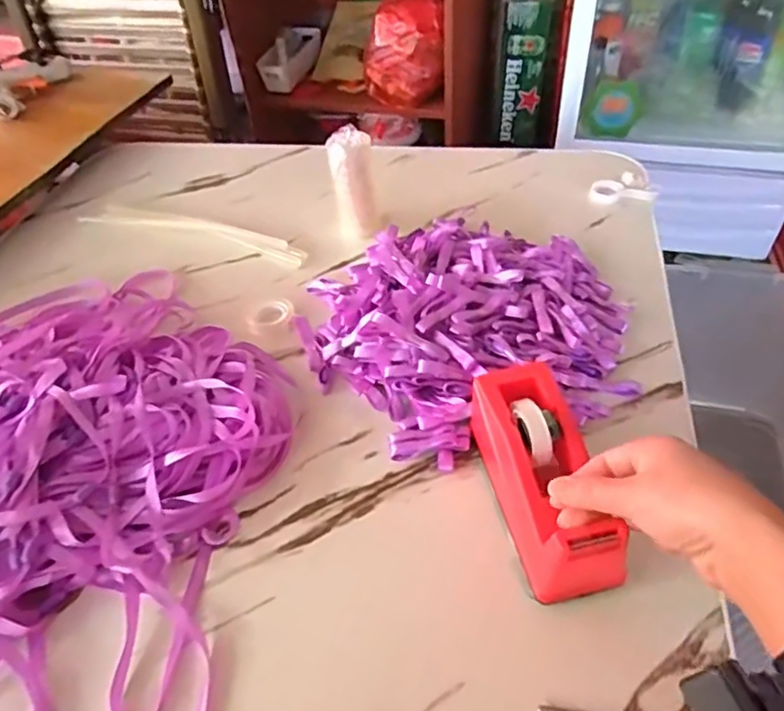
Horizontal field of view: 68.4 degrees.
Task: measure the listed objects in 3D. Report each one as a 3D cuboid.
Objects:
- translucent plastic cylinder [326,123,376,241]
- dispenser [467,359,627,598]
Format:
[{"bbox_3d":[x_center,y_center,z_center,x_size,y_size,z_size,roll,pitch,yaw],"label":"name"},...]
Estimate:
[{"bbox_3d":[-0.042,-0.188,0.638,0.042,0.111,0.041,-6,46,-1],"label":"translucent plastic cylinder"},{"bbox_3d":[0.105,0.082,0.399,0.062,0.079,0.154,-11,56,-5],"label":"dispenser"}]

